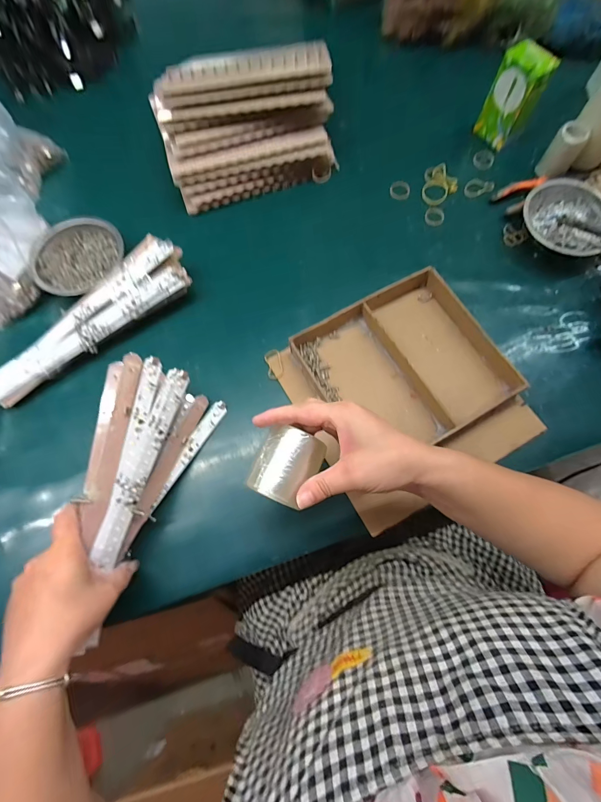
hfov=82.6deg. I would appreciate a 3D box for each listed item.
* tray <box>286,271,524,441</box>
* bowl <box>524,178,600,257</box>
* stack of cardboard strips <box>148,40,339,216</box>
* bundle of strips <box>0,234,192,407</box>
[{"bbox_3d":[0.132,-0.047,0.441,0.215,0.034,0.205,-30,74,-8],"label":"tray"},{"bbox_3d":[0.381,-0.261,0.498,0.117,0.046,0.117,0,72,1],"label":"bowl"},{"bbox_3d":[-0.083,-0.420,0.525,0.259,0.117,0.161,-16,73,-4],"label":"stack of cardboard strips"},{"bbox_3d":[-0.280,-0.103,0.455,0.303,0.057,0.074,-39,76,-11],"label":"bundle of strips"}]

